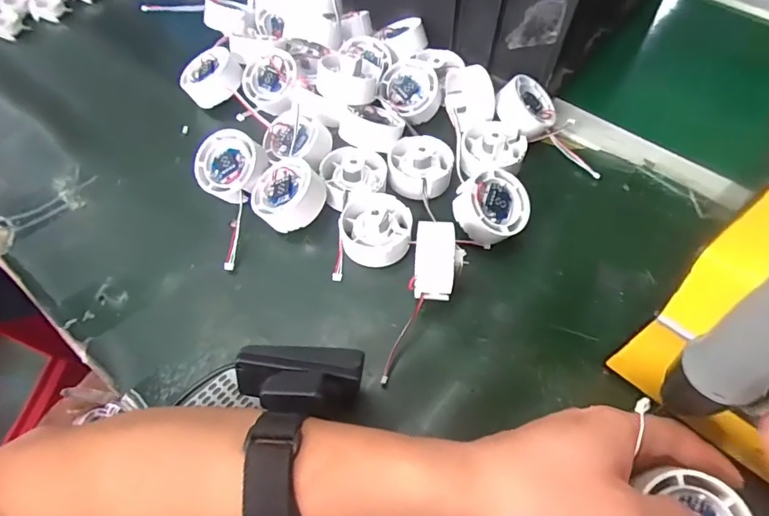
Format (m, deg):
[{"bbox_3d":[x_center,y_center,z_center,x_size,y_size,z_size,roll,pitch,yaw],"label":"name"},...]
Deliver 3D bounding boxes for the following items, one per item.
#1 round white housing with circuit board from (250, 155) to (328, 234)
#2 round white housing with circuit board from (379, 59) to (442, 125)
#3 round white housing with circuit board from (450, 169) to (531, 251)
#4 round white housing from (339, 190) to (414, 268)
[{"bbox_3d":[-0.076,-0.051,0.369,0.056,0.021,0.057,-8,65,17],"label":"round white housing with circuit board"},{"bbox_3d":[0.027,-0.155,0.444,0.058,0.025,0.056,29,84,14],"label":"round white housing with circuit board"},{"bbox_3d":[0.082,-0.040,0.371,0.056,0.027,0.056,5,76,-20],"label":"round white housing with circuit board"},{"bbox_3d":[-0.006,-0.025,0.362,0.053,0.026,0.061,6,57,3],"label":"round white housing"}]

